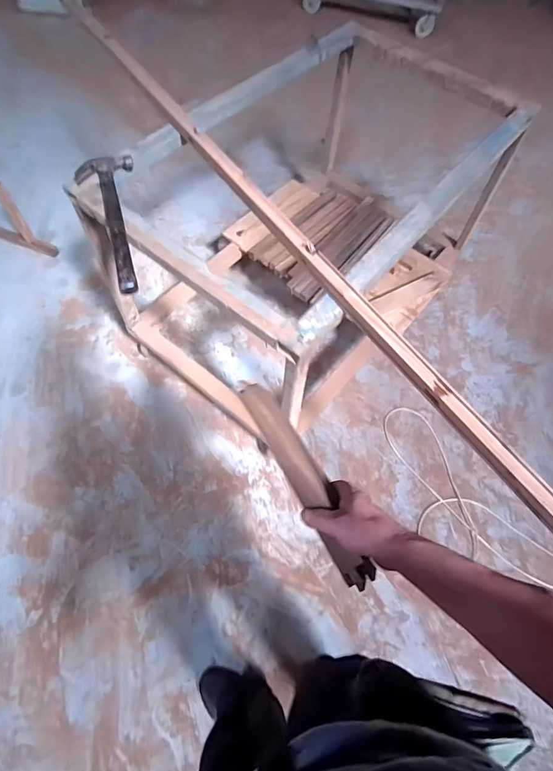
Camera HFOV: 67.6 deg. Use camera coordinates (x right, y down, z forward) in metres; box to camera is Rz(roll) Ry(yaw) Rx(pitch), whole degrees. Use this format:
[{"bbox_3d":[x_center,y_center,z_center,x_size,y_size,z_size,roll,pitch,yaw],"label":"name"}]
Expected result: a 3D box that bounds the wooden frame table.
[{"bbox_3d":[0.142,-0.497,1.342,0.776,0.675,1.179,36,65,15],"label":"wooden frame table"}]

